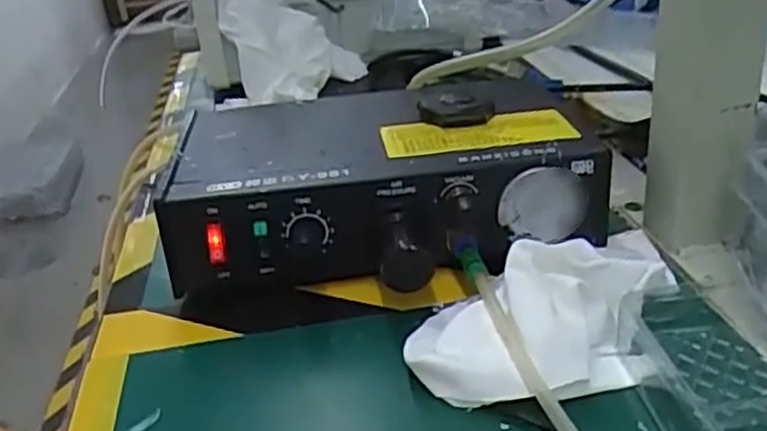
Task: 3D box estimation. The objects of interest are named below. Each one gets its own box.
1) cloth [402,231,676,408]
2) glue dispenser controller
[{"bbox_3d":[0.077,0.046,0.342,0.134,0.035,0.079,-9,27,-7],"label":"cloth"},{"bbox_3d":[-0.002,-0.025,0.455,0.235,0.074,0.189,-7,27,-3],"label":"glue dispenser controller"}]

